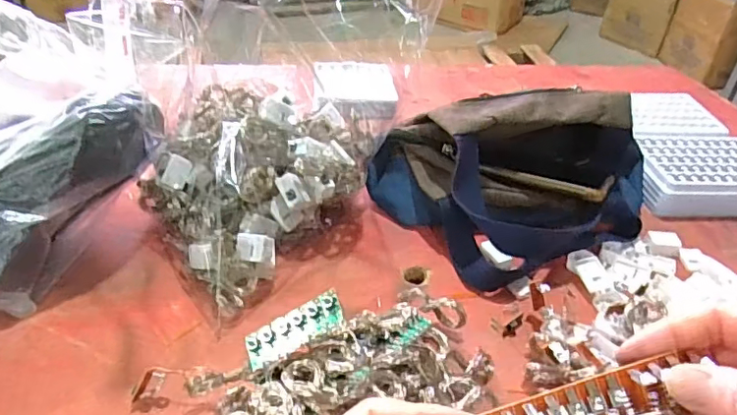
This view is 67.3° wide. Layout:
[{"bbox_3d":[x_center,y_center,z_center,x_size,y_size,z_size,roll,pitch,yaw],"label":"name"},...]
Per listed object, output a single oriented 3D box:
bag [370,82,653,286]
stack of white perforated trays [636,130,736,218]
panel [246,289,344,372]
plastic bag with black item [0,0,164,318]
[{"bbox_3d":[0.139,-0.039,0.473,0.224,0.092,0.155,-20,44,-27],"label":"bag"},{"bbox_3d":[0.314,-0.033,0.533,0.129,0.033,0.104,-4,39,-9],"label":"stack of white perforated trays"},{"bbox_3d":[-0.041,0.068,0.303,0.059,0.004,0.020,-30,68,10],"label":"panel"},{"bbox_3d":[-0.251,-0.042,0.395,0.182,0.158,0.153,-28,48,-34],"label":"plastic bag with black item"}]

